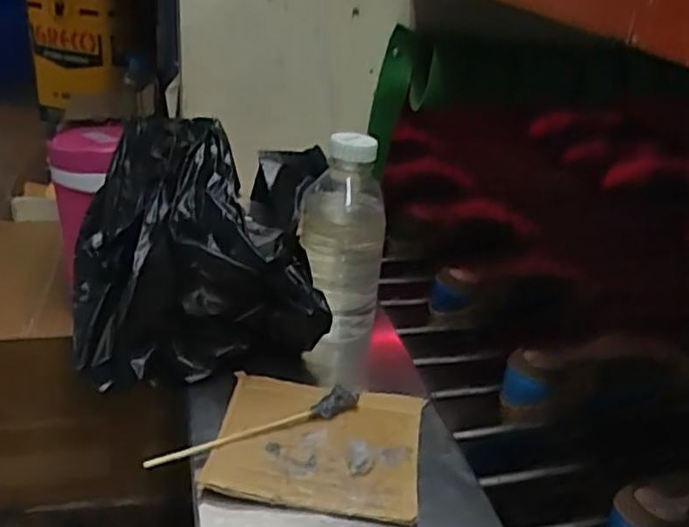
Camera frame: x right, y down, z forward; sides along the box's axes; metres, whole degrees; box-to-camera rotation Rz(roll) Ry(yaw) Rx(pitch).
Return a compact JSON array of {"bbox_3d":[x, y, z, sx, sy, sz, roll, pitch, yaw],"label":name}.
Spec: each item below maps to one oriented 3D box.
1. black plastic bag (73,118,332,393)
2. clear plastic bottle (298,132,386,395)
[{"bbox_3d":[-0.133,-0.013,0.667,0.248,0.208,0.161,-3,29,-17],"label":"black plastic bag"},{"bbox_3d":[-0.005,-0.003,0.736,0.090,0.264,0.092,6,28,-1],"label":"clear plastic bottle"}]

